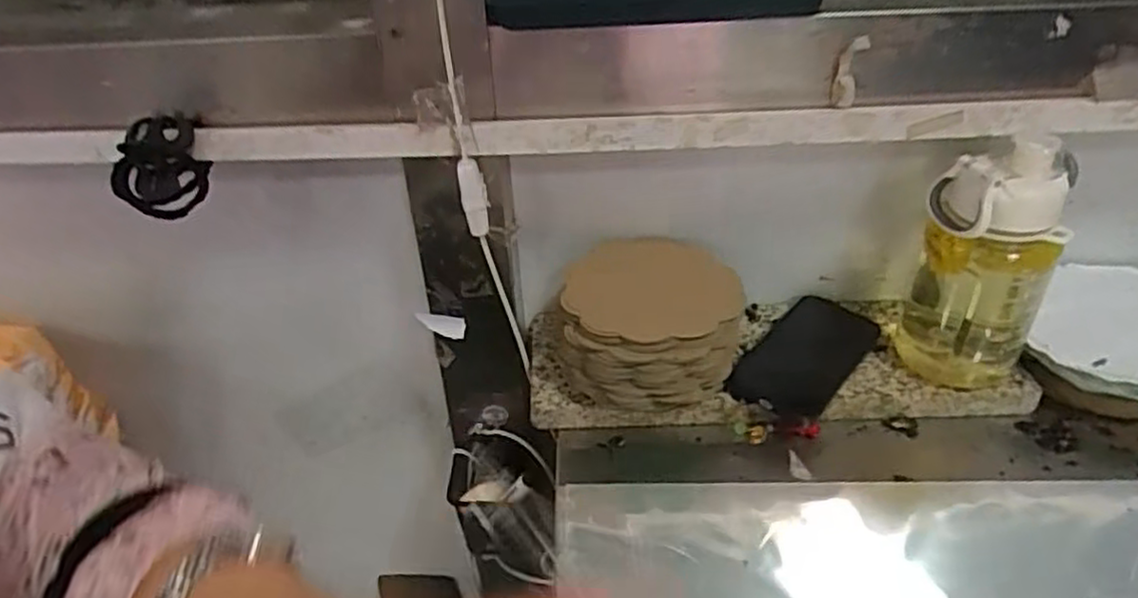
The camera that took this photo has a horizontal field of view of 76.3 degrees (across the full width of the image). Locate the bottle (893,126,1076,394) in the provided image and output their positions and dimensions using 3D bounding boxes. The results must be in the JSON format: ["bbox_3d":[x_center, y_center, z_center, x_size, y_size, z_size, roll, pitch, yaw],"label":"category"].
[{"bbox_3d":[0.312,-0.023,0.548,0.084,0.183,0.070,-4,35,-1],"label":"bottle"}]

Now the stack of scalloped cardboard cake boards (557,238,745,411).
[{"bbox_3d":[0.066,0.018,0.582,0.140,0.083,0.138,7,36,14],"label":"stack of scalloped cardboard cake boards"}]

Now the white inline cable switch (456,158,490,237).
[{"bbox_3d":[-0.070,-0.073,0.528,0.018,0.058,0.018,-11,36,-12],"label":"white inline cable switch"}]

